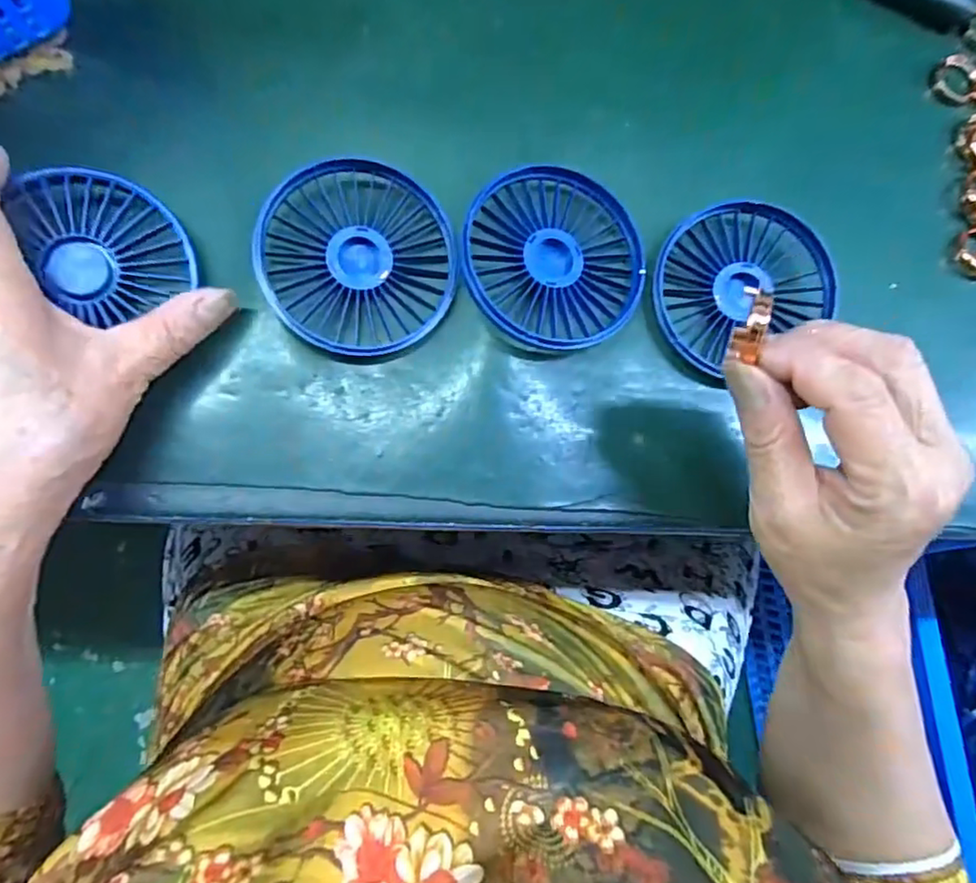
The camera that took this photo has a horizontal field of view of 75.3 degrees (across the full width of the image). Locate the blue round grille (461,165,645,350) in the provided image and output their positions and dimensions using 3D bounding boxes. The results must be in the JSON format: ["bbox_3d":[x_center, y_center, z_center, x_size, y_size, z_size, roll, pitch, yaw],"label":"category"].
[{"bbox_3d":[0.030,-0.087,0.298,0.083,0.021,0.087,1,82,-8],"label":"blue round grille"}]

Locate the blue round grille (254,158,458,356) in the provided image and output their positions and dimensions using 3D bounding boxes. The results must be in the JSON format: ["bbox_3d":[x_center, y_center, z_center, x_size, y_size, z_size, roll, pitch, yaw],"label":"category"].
[{"bbox_3d":[-0.058,-0.084,0.287,0.085,0.021,0.082,1,82,-8],"label":"blue round grille"}]

